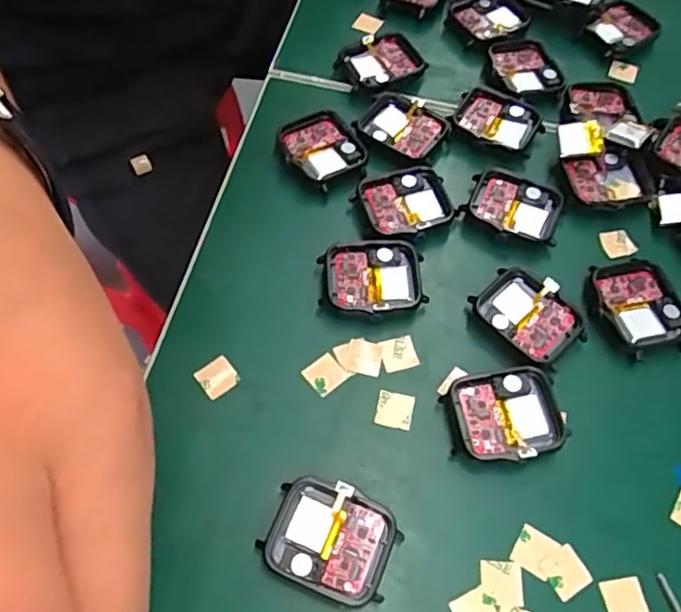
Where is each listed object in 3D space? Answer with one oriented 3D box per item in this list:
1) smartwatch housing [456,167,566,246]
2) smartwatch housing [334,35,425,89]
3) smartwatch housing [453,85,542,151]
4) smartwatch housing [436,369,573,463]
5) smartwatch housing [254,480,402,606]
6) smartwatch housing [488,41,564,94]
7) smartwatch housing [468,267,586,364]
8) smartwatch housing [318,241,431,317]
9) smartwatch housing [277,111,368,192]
[{"bbox_3d":[0.086,-0.049,0.311,0.047,0.006,0.037,20,63,9],"label":"smartwatch housing"},{"bbox_3d":[0.021,-0.139,0.356,0.042,0.010,0.037,-33,67,-18],"label":"smartwatch housing"},{"bbox_3d":[0.085,-0.103,0.338,0.043,0.004,0.036,26,64,12],"label":"smartwatch housing"},{"bbox_3d":[0.069,0.046,0.258,0.048,0.012,0.038,-8,62,-6],"label":"smartwatch housing"},{"bbox_3d":[-0.004,0.088,0.233,0.046,0.011,0.037,21,63,9],"label":"smartwatch housing"},{"bbox_3d":[0.106,-0.137,0.358,0.033,0.005,0.040,-17,63,-11],"label":"smartwatch housing"},{"bbox_3d":[0.085,0.004,0.281,0.046,0.010,0.036,41,67,18],"label":"smartwatch housing"},{"bbox_3d":[0.015,-0.011,0.288,0.046,0.011,0.038,0,61,-2],"label":"smartwatch housing"},{"bbox_3d":[-0.010,-0.082,0.325,0.038,0.008,0.044,-32,67,-18],"label":"smartwatch housing"}]

